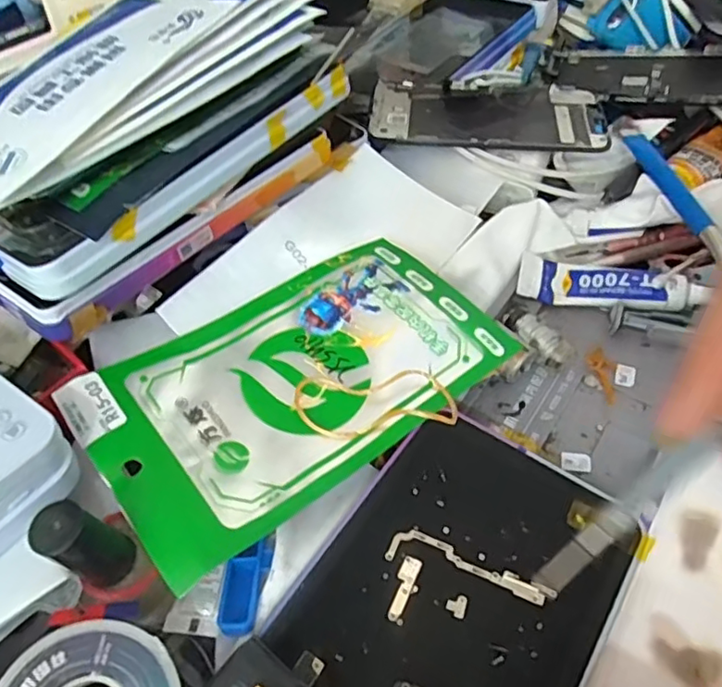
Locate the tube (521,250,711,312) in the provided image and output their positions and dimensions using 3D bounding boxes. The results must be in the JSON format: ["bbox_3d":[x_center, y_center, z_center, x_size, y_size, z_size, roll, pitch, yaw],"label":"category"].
[{"bbox_3d":[0.133,-0.033,0.323,0.094,0.016,0.028,10,51,11],"label":"tube"}]

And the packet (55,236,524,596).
[{"bbox_3d":[-0.027,0.009,0.263,0.174,0.026,0.103,-33,56,-23],"label":"packet"}]

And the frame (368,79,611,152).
[{"bbox_3d":[0.080,-0.145,0.383,0.143,0.011,0.072,4,50,6],"label":"frame"}]

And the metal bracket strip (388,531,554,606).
[{"bbox_3d":[0.041,0.084,0.225,0.062,0.004,0.014,16,53,16],"label":"metal bracket strip"}]

